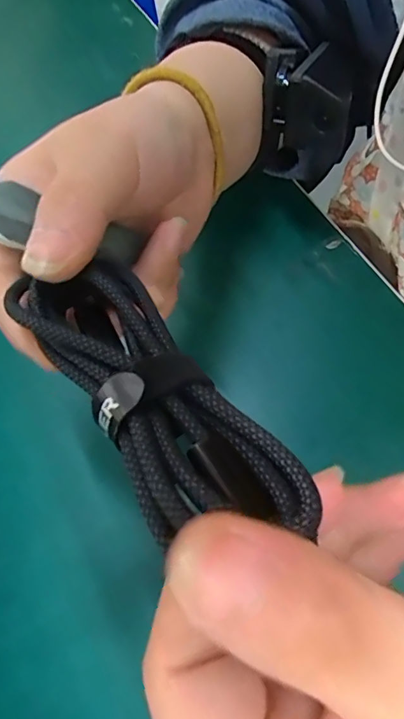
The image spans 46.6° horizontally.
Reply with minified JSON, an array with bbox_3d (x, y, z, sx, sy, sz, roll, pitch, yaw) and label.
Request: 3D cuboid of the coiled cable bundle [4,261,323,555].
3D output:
[{"bbox_3d":[-0.014,0.004,0.111,0.032,0.013,0.095,-35,53,-14],"label":"coiled cable bundle"}]

